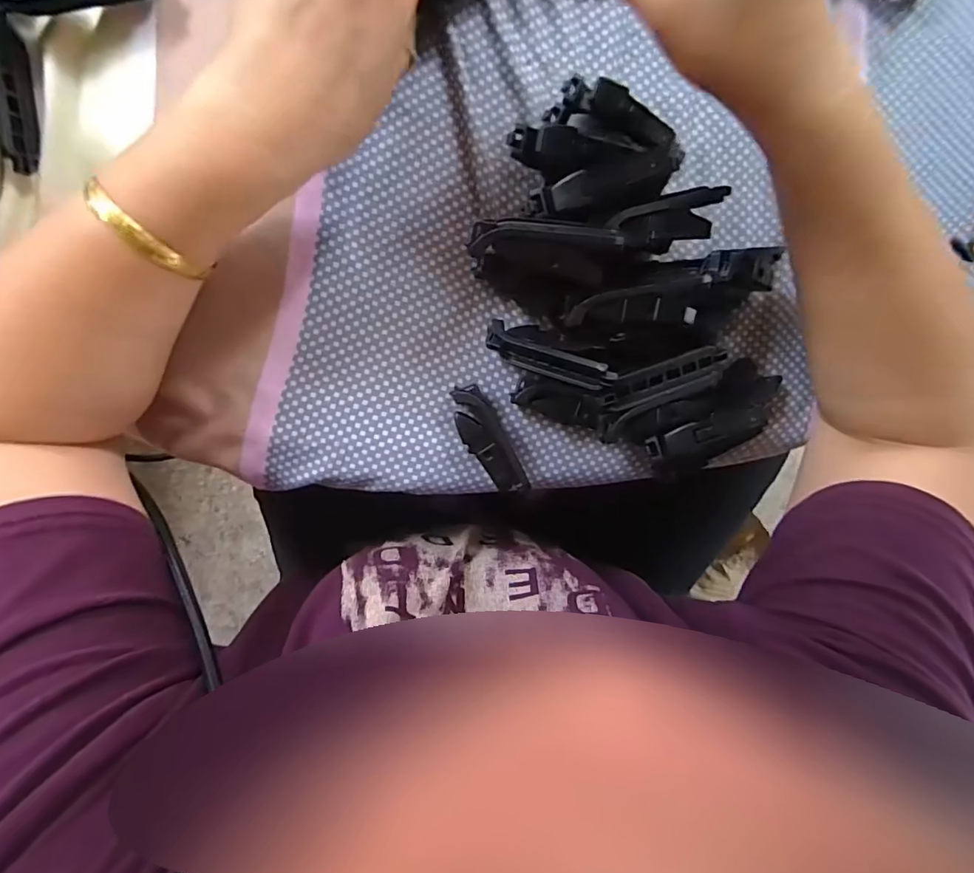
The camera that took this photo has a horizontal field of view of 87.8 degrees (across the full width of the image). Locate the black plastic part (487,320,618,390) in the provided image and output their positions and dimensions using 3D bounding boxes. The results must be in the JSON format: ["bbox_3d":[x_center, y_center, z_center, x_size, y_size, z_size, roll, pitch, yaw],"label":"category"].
[{"bbox_3d":[0.032,-0.043,0.266,0.072,0.014,0.021,26,94,20],"label":"black plastic part"}]

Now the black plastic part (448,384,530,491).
[{"bbox_3d":[0.001,0.003,0.289,0.023,0.015,0.068,-32,99,-1],"label":"black plastic part"}]

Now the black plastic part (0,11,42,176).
[{"bbox_3d":[-0.230,-0.164,0.242,0.013,0.012,0.067,-3,98,-6],"label":"black plastic part"}]

